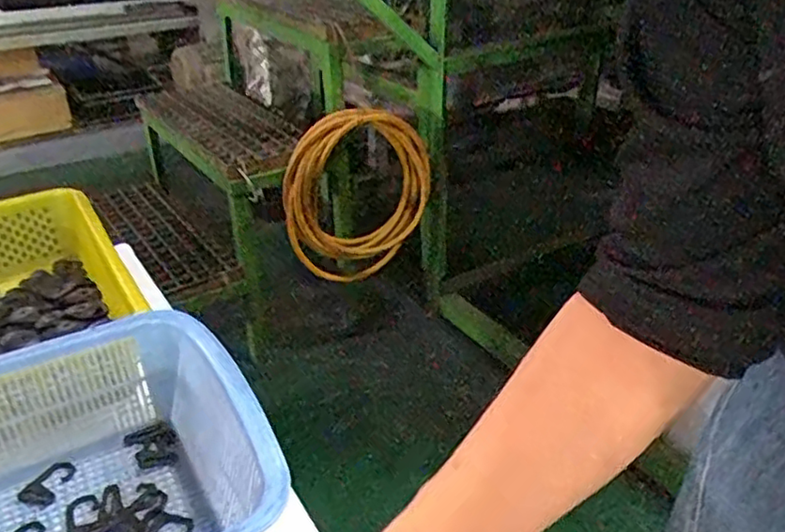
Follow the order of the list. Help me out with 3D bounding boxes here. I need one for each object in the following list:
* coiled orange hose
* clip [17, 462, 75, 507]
[{"bbox_3d":[-0.079,-0.165,1.567,0.377,0.400,0.175,-19,37,-28],"label":"coiled orange hose"},{"bbox_3d":[-0.279,0.174,0.529,0.031,0.005,0.043,9,33,12],"label":"clip"}]

